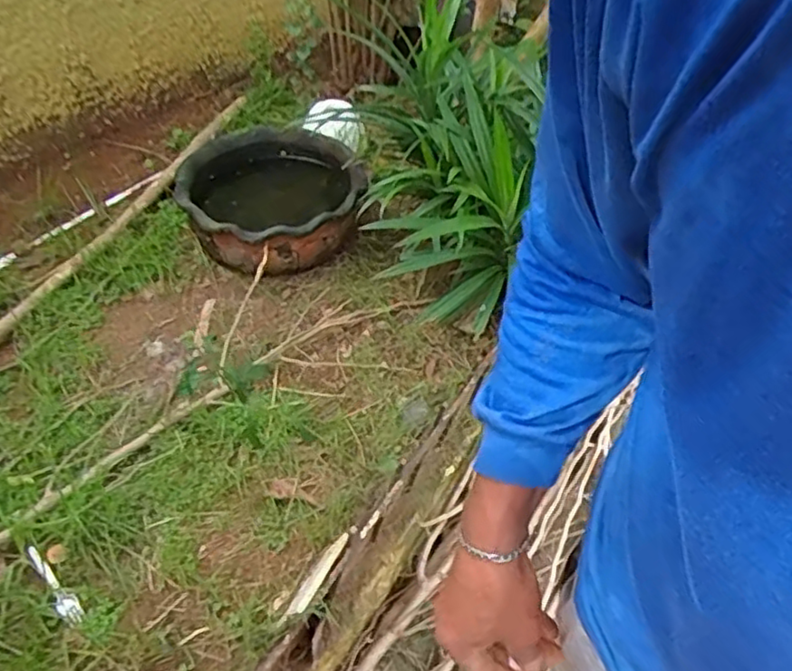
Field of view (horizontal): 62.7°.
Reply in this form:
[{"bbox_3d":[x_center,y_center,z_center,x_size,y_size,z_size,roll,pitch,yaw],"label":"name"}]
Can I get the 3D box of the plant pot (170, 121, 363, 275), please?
[{"bbox_3d":[-0.283,-0.318,1.529,0.409,0.170,0.510,-18,47,-18],"label":"plant pot"}]

